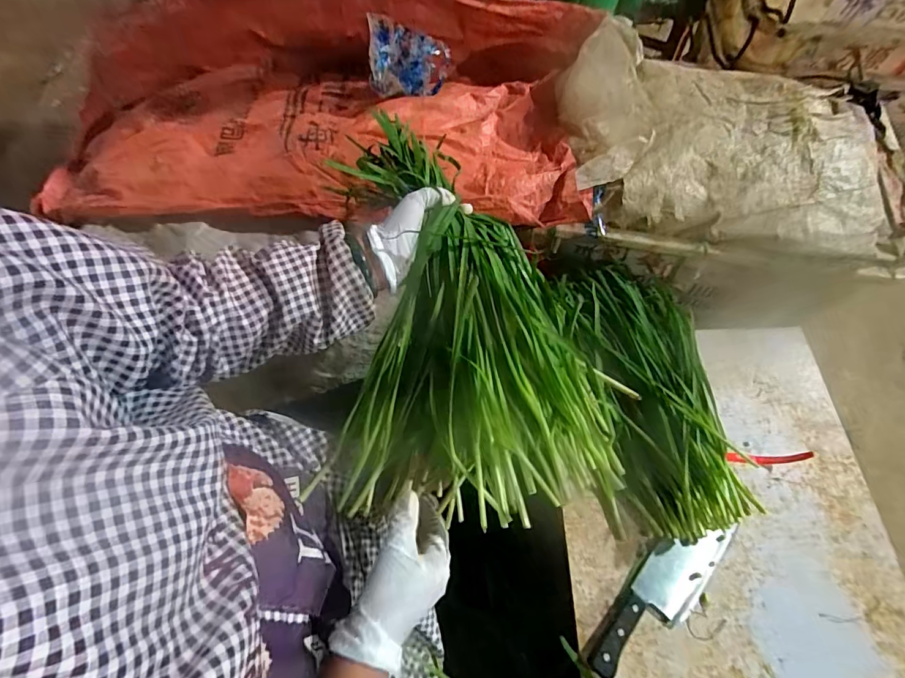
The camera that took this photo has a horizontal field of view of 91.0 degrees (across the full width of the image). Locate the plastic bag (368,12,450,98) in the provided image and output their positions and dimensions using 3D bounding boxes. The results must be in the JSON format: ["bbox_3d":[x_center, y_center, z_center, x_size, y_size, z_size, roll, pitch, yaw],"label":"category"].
[{"bbox_3d":[-0.087,-0.475,0.766,0.141,0.114,0.087,-33,68,-13],"label":"plastic bag"}]

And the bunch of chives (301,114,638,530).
[{"bbox_3d":[0.010,-0.030,0.496,0.279,0.118,0.421,-2,65,1],"label":"bunch of chives"}]

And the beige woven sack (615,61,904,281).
[{"bbox_3d":[0.547,-0.329,0.758,0.478,0.074,0.408,13,66,8],"label":"beige woven sack"}]

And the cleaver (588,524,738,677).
[{"bbox_3d":[0.262,0.315,0.546,0.069,0.021,0.239,39,72,18],"label":"cleaver"}]

